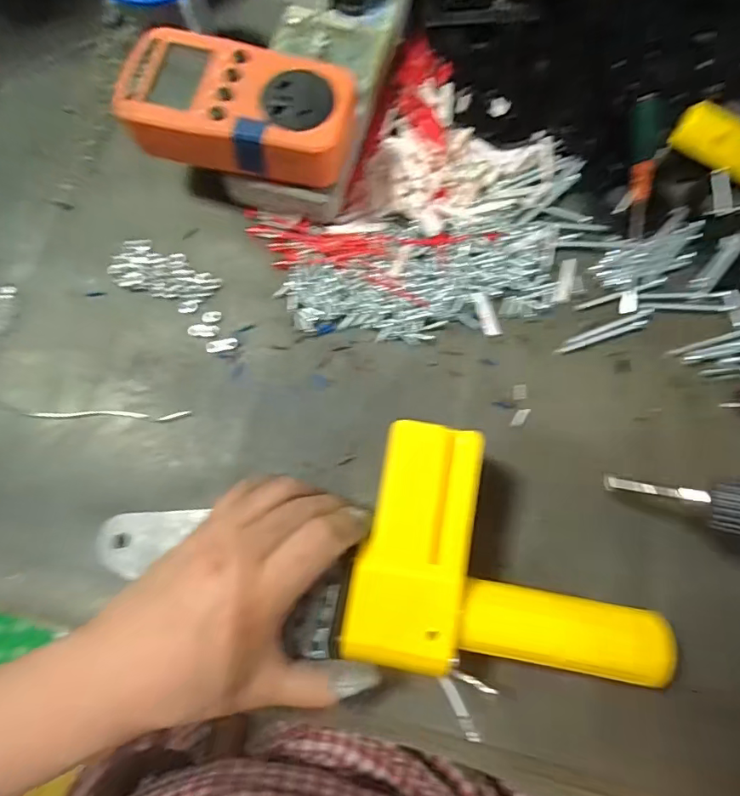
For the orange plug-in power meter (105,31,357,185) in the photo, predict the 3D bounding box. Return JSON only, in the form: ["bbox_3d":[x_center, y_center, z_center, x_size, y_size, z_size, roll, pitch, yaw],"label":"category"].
[{"bbox_3d":[-0.078,-0.173,0.285,0.133,0.029,0.077,16,76,3],"label":"orange plug-in power meter"}]

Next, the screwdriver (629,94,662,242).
[{"bbox_3d":[0.186,-0.157,0.321,0.017,0.017,0.105,8,75,2],"label":"screwdriver"}]

